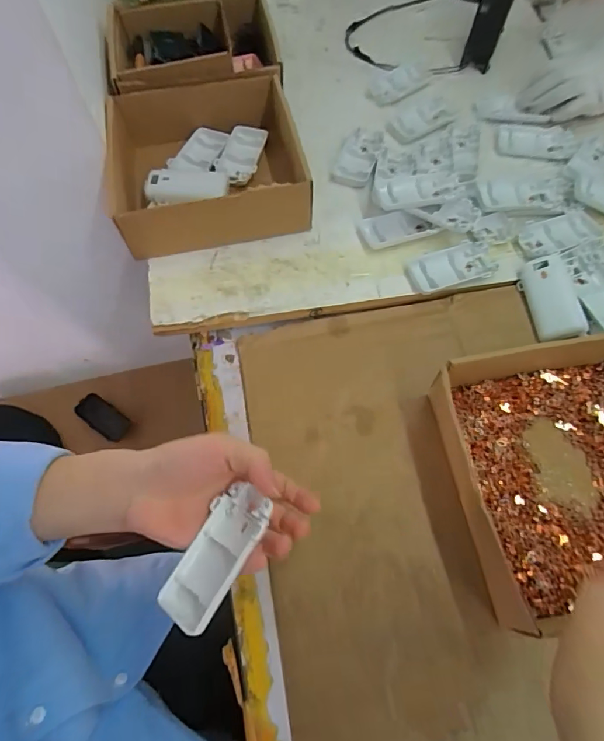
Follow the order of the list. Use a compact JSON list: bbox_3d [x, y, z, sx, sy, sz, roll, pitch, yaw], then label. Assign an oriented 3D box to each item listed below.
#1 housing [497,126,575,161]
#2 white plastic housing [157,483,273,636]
[{"bbox_3d":[0.298,-0.294,0.575,0.091,0.008,0.059,7,67,3],"label":"housing"},{"bbox_3d":[-0.056,0.128,0.306,0.046,0.017,0.093,14,62,41],"label":"white plastic housing"}]

